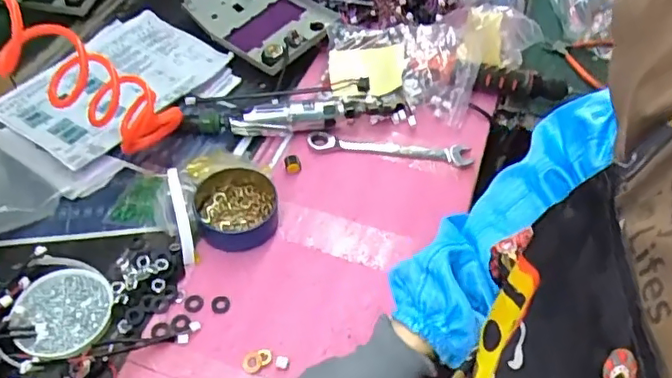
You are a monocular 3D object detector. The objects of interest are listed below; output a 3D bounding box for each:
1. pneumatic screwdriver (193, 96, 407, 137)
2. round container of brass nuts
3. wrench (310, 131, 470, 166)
[{"bbox_3d":[-0.046,-0.100,0.777,0.276,0.035,0.047,-6,51,-8],"label":"pneumatic screwdriver"},{"bbox_3d":[-0.114,0.023,0.671,0.092,0.029,0.102,-12,52,-12],"label":"round container of brass nuts"},{"bbox_3d":[0.070,-0.053,0.754,0.209,0.014,0.028,4,51,1],"label":"wrench"}]

